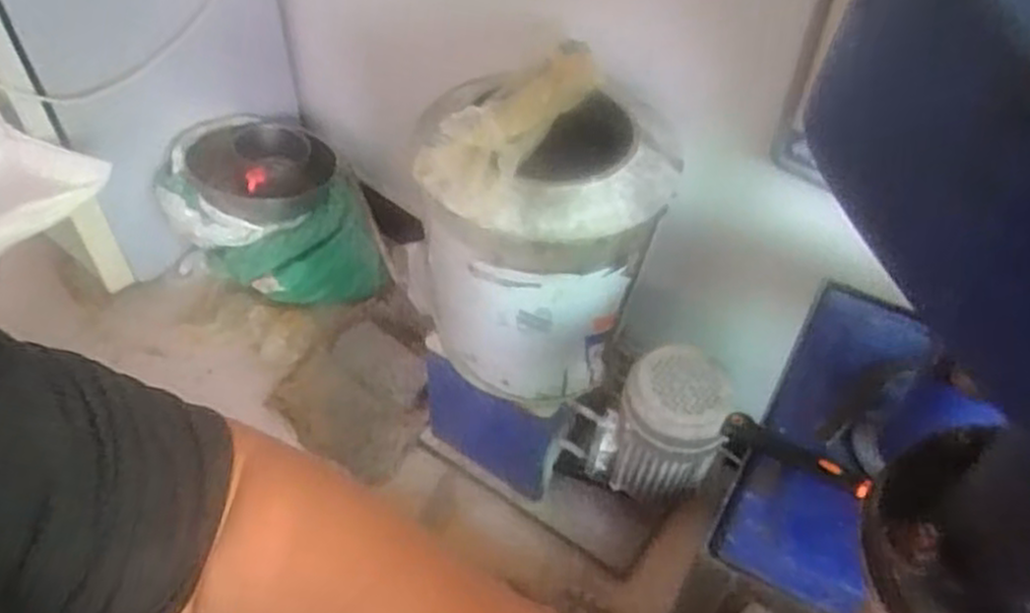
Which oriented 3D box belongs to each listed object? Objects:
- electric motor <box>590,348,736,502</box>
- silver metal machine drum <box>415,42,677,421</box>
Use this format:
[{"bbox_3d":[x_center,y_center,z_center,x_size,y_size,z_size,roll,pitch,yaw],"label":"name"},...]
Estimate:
[{"bbox_3d":[0.248,0.200,1.301,0.180,0.263,0.164,1,47,-1],"label":"electric motor"},{"bbox_3d":[0.029,-0.085,1.175,0.331,0.484,0.321,-1,47,-4],"label":"silver metal machine drum"}]

